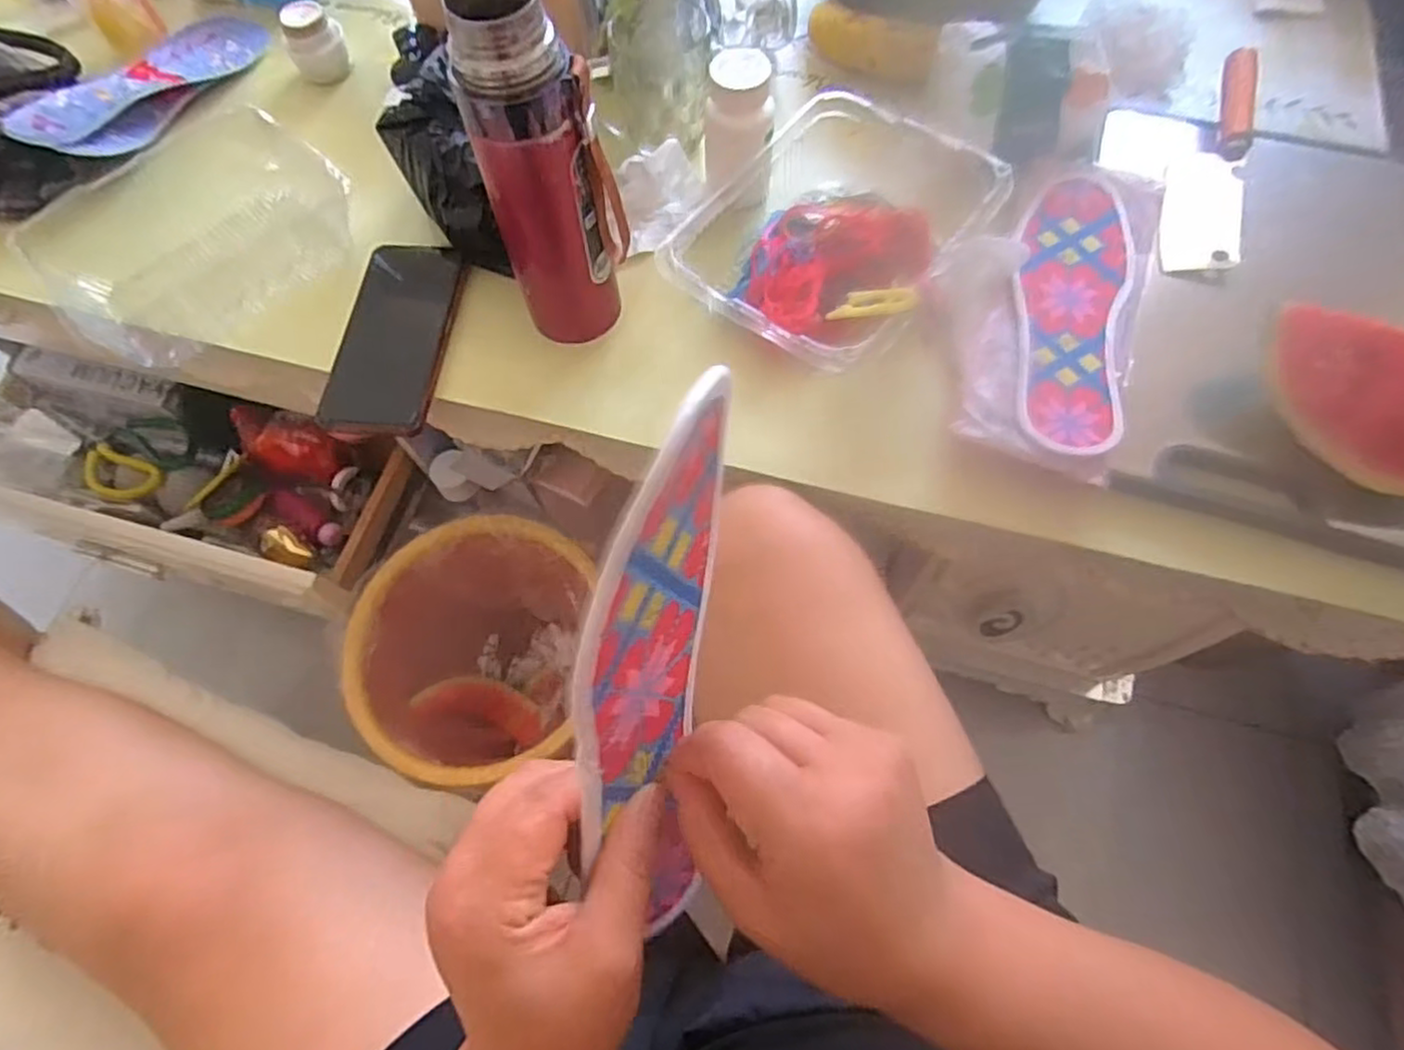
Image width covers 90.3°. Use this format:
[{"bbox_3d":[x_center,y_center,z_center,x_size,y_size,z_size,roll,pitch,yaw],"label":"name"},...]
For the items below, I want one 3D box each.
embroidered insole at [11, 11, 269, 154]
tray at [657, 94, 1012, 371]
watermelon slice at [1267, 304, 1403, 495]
[{"bbox_3d":[-0.494,-0.401,0.621,0.083,0.052,0.243,26,70,13],"label":"embroidered insole"},{"bbox_3d":[0.097,-0.213,0.511,0.175,0.065,0.233,35,72,16],"label":"tray"},{"bbox_3d":[0.382,-0.064,0.383,0.137,0.077,0.019,31,43,24],"label":"watermelon slice"}]

